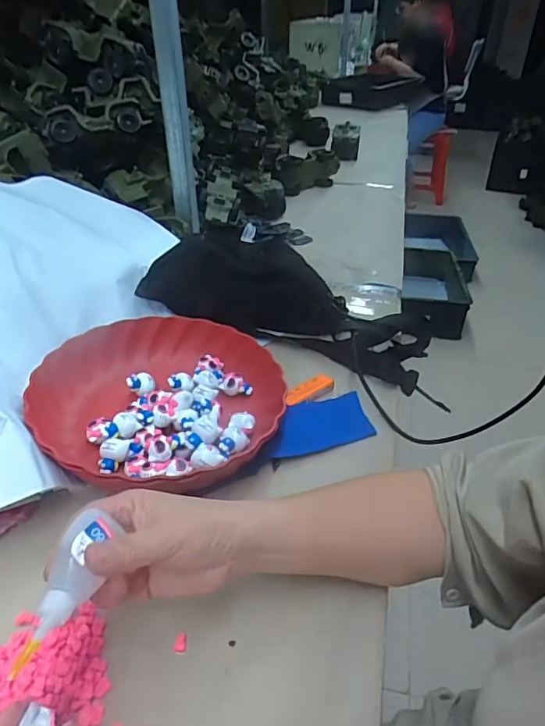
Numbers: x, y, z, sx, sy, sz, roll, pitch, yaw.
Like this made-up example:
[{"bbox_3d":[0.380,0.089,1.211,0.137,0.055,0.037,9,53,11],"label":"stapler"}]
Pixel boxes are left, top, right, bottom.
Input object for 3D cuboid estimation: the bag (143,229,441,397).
[{"bbox_3d":[0.019,-0.076,0.653,0.369,0.097,0.152,22,40,3],"label":"bag"}]

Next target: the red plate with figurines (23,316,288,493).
[{"bbox_3d":[-0.112,0.036,0.508,0.229,0.058,0.234,0,36,0],"label":"red plate with figurines"}]

